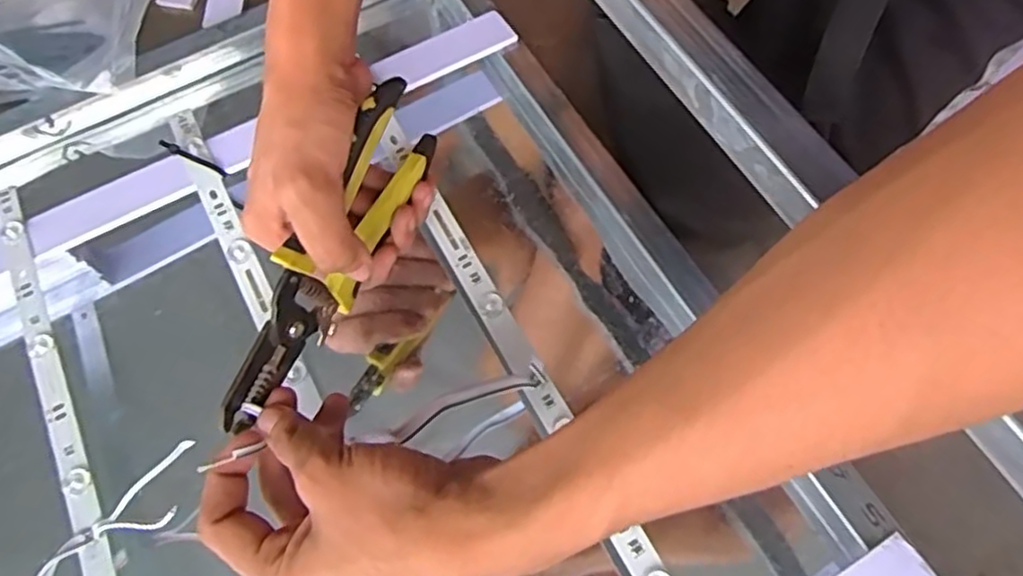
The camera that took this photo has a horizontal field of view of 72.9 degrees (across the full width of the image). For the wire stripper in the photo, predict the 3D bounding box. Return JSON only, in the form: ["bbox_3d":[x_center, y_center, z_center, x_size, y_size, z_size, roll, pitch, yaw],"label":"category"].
[{"bbox_3d":[-0.084,-0.014,0.329,0.018,0.062,0.171,24,80,10],"label":"wire stripper"}]

